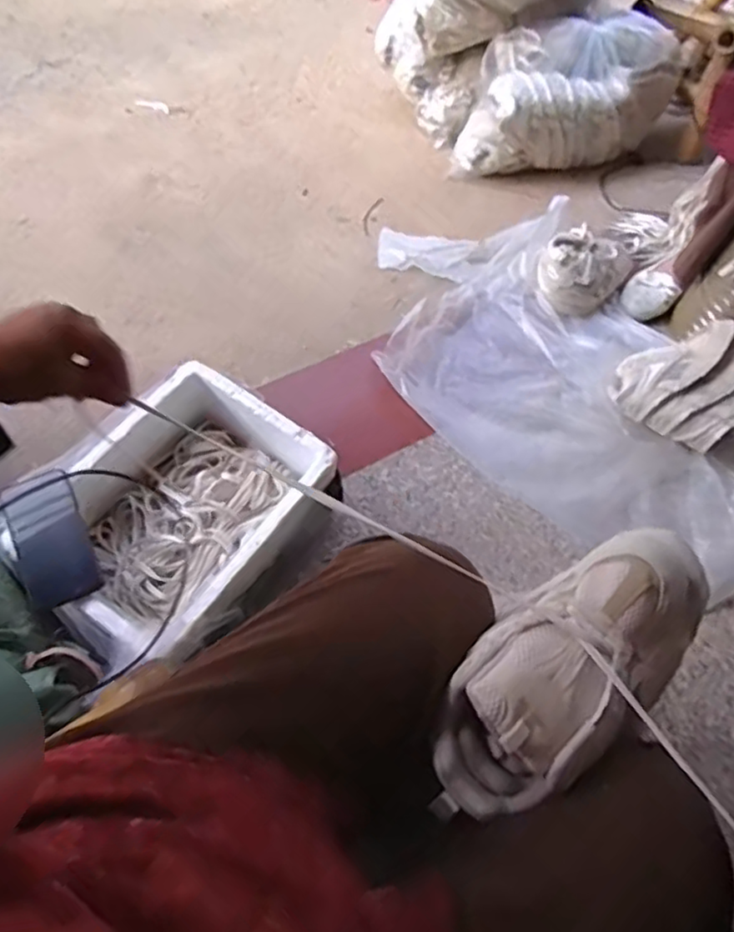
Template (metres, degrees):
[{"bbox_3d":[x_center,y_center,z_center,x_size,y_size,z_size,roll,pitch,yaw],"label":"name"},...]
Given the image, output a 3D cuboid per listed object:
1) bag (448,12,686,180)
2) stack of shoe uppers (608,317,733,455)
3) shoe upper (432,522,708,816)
[{"bbox_3d":[0.449,-0.832,1.496,0.518,0.247,0.227,-16,64,-15],"label":"bag"},{"bbox_3d":[0.544,-0.138,1.083,0.211,0.108,0.196,41,65,15],"label":"stack of shoe uppers"},{"bbox_3d":[0.150,0.142,0.470,0.255,0.082,0.109,-39,70,-13],"label":"shoe upper"}]

